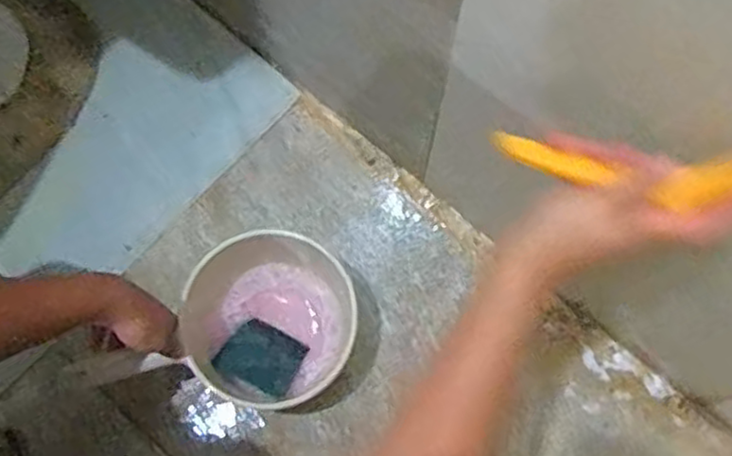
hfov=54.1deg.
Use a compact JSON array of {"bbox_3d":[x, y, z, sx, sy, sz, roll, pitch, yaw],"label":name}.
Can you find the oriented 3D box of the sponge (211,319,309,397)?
[{"bbox_3d":[-0.115,0.142,0.789,0.083,0.013,0.071,25,62,8],"label":"sponge"}]

